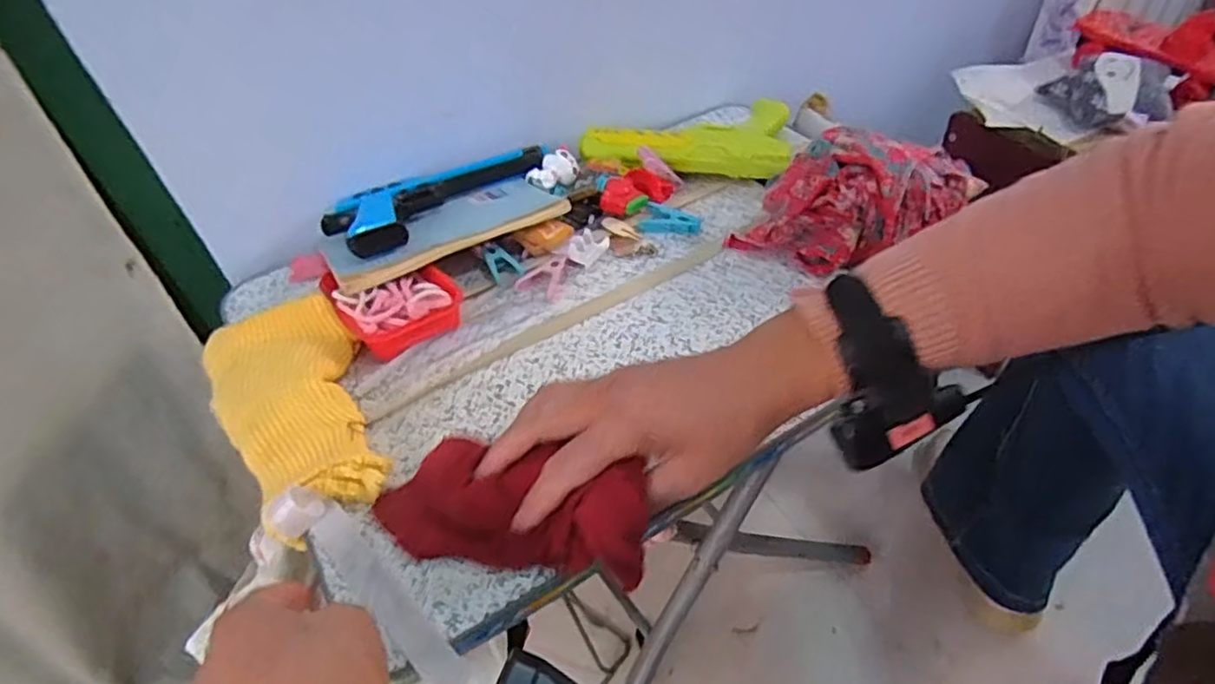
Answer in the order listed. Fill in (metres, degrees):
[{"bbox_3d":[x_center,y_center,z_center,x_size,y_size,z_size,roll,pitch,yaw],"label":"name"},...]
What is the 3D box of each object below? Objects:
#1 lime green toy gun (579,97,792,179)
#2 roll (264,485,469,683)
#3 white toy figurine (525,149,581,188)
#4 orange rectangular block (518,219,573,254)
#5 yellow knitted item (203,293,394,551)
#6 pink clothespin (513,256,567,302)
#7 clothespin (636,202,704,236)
[{"bbox_3d":[0.081,-0.214,0.693,0.199,0.038,0.101,2,48,8],"label":"lime green toy gun"},{"bbox_3d":[-0.131,0.135,0.376,0.160,0.032,0.031,34,59,26],"label":"roll"},{"bbox_3d":[-0.053,-0.165,0.654,0.048,0.024,0.029,-23,49,-14],"label":"white toy figurine"},{"bbox_3d":[-0.053,-0.090,0.589,0.045,0.018,0.019,-15,48,-7],"label":"orange rectangular block"},{"bbox_3d":[-0.214,0.035,0.472,0.100,0.035,0.201,-32,52,-21],"label":"yellow knitted item"},{"bbox_3d":[-0.056,-0.054,0.574,0.038,0.008,0.044,3,48,9],"label":"pink clothespin"},{"bbox_3d":[0.057,-0.111,0.625,0.055,0.013,0.033,7,49,13],"label":"clothespin"}]

